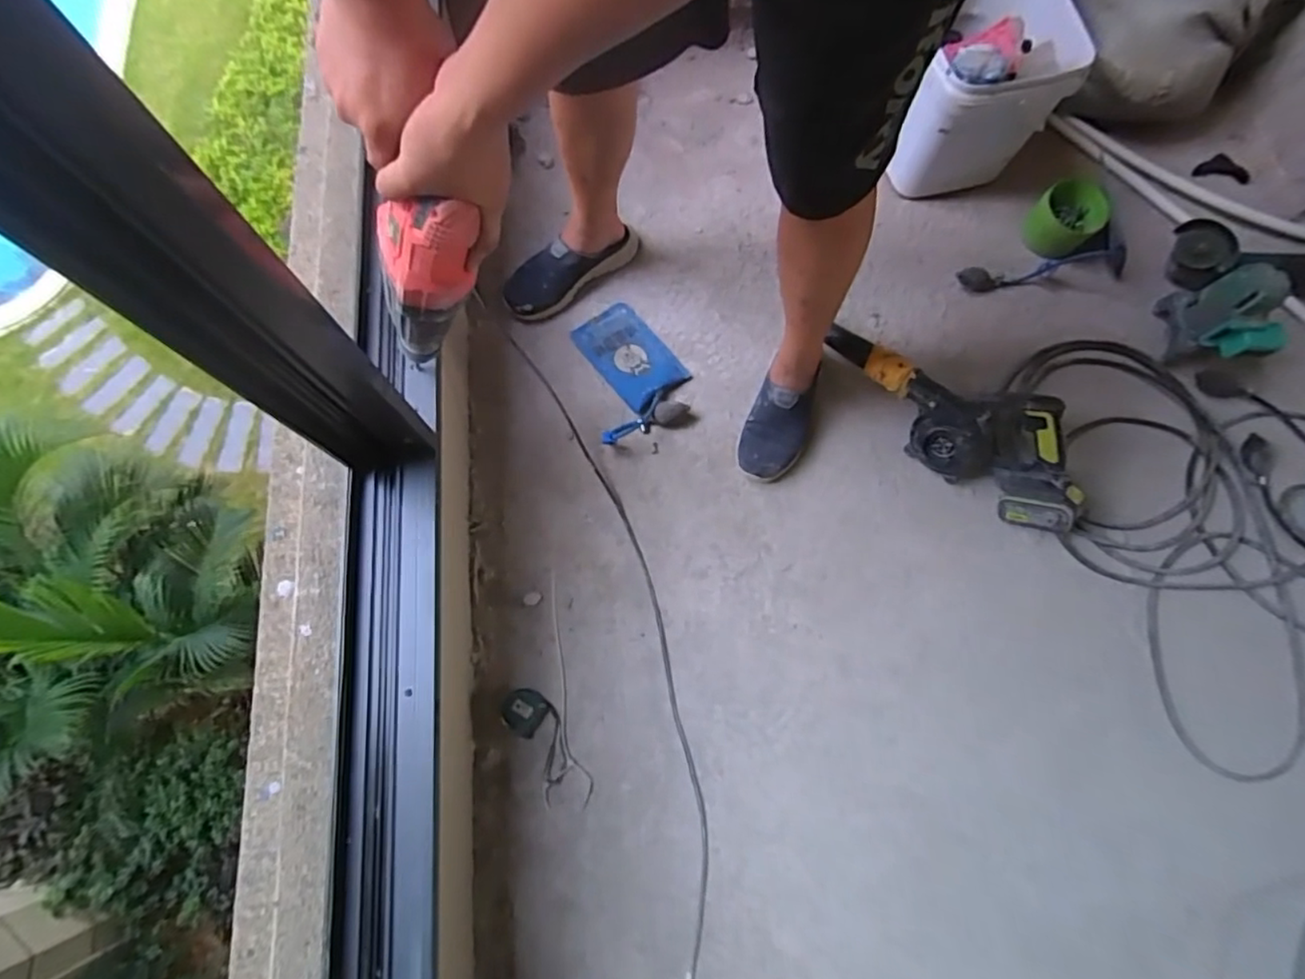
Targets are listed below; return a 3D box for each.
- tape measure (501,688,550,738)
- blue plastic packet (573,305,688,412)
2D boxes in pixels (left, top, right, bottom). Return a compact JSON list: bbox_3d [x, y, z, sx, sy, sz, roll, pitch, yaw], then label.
[{"bbox_3d":[-0.204,0.346,0.961,0.065,0.037,0.071,0,75,-2],"label":"tape measure"},{"bbox_3d":[-0.044,-0.252,1.145,0.130,0.034,0.194,-39,76,-10],"label":"blue plastic packet"}]

